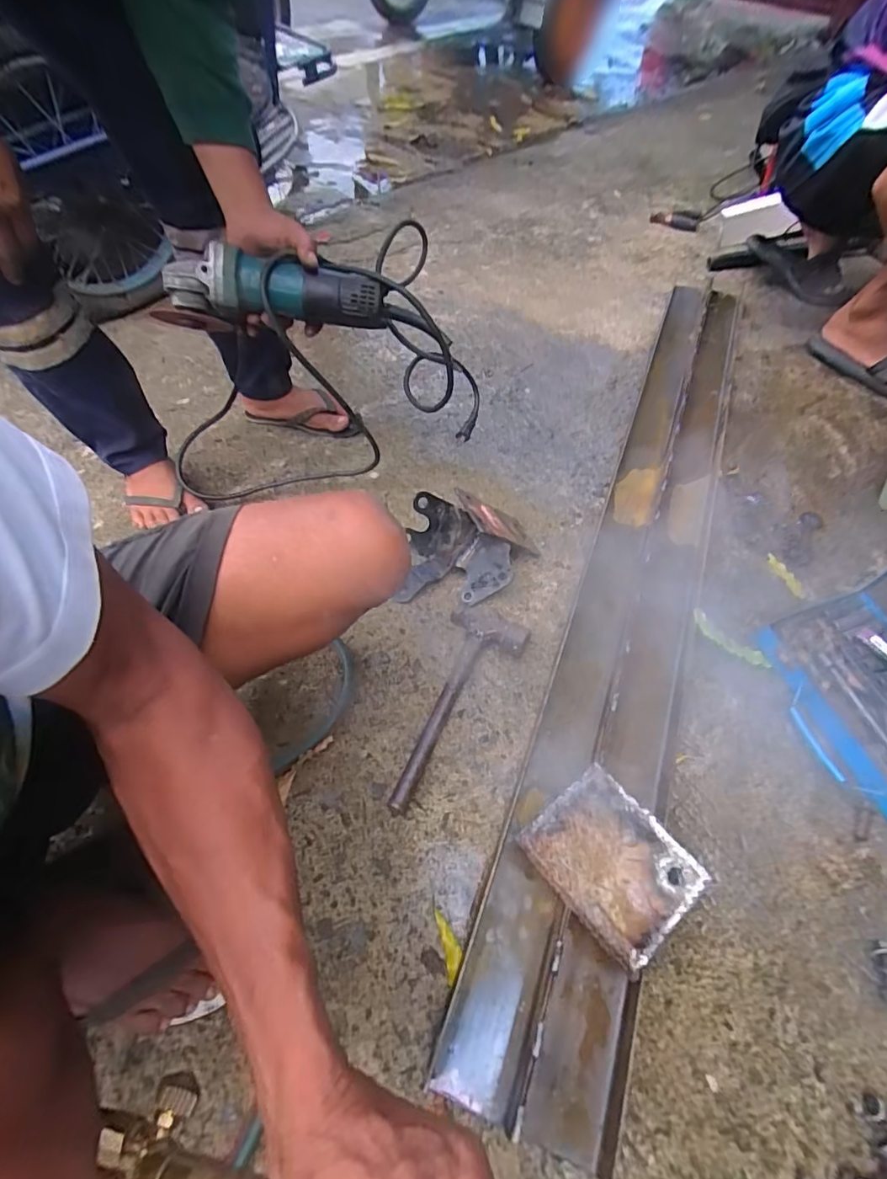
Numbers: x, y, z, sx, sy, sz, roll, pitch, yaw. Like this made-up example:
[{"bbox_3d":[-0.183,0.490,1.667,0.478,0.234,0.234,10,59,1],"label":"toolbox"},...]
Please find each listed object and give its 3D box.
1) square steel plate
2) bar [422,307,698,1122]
[{"bbox_3d":[0.163,0.263,0.502,0.121,0.011,0.142,-35,67,-22],"label":"square steel plate"},{"bbox_3d":[0.264,-0.084,0.760,0.082,0.038,1.318,19,59,11],"label":"bar"}]

